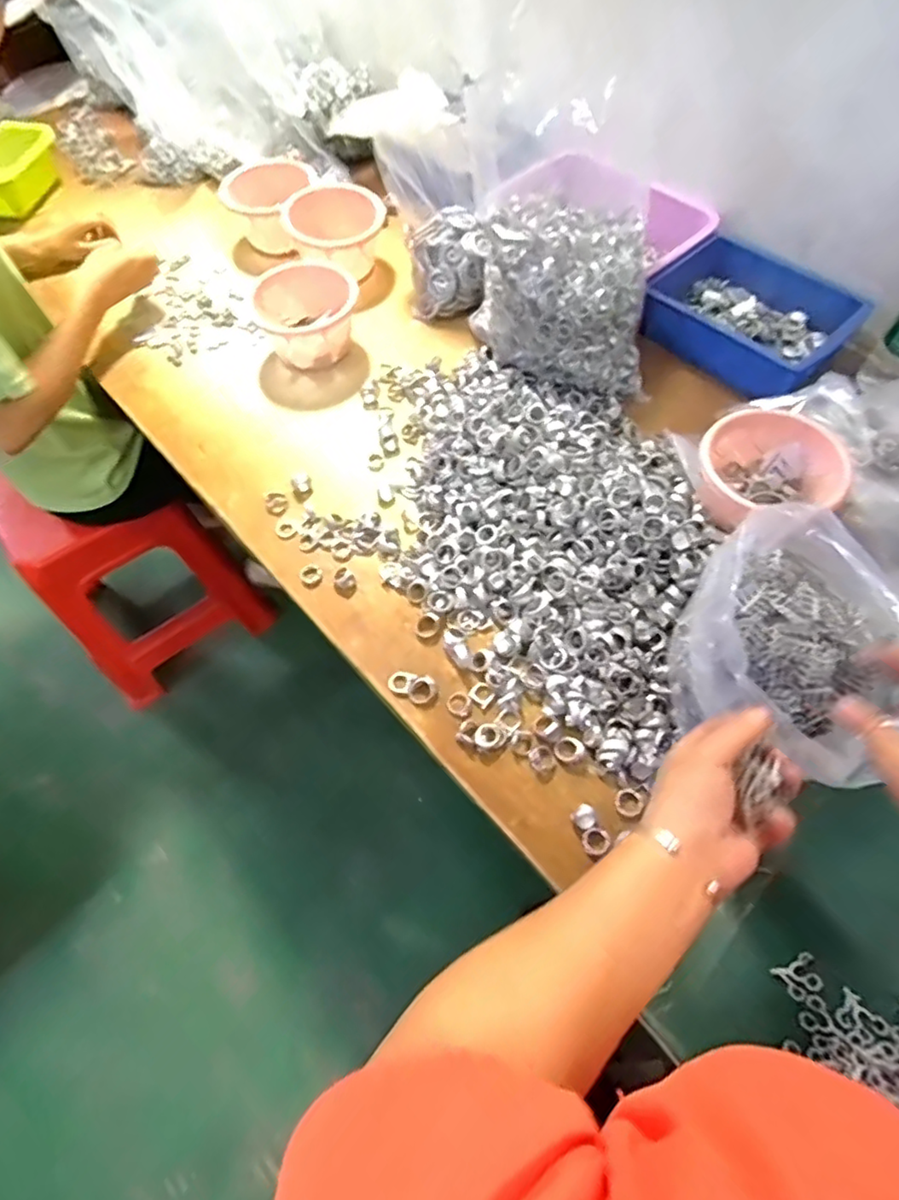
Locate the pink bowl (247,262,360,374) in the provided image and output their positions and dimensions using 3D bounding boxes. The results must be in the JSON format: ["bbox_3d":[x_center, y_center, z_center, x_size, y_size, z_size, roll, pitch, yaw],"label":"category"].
[{"bbox_3d":[-0.206,-0.401,0.861,0.141,0.075,0.134,-1,60,2],"label":"pink bowl"}]

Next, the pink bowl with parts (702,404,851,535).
[{"bbox_3d":[0.347,-0.147,0.678,0.159,0.078,0.143,-14,61,-5],"label":"pink bowl with parts"}]

